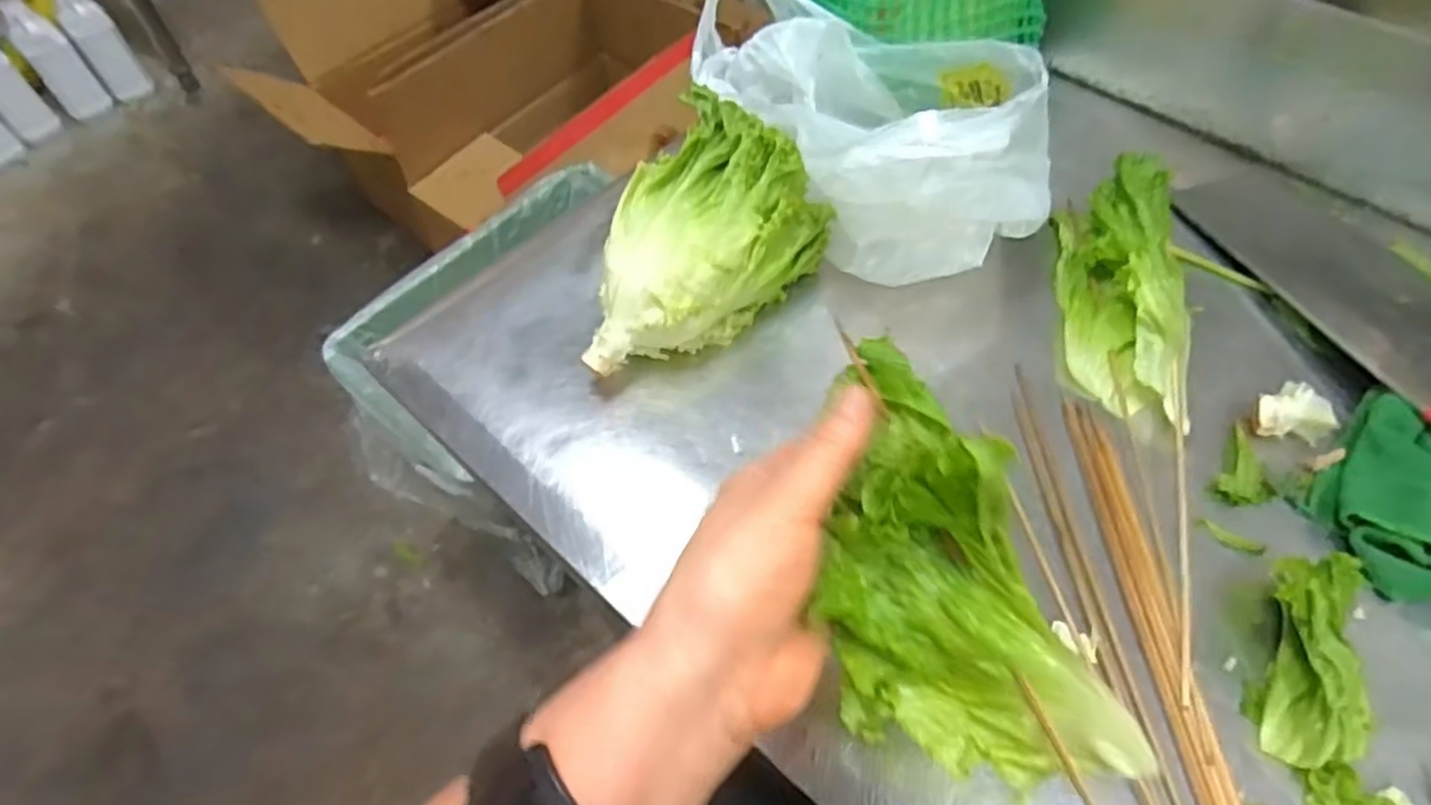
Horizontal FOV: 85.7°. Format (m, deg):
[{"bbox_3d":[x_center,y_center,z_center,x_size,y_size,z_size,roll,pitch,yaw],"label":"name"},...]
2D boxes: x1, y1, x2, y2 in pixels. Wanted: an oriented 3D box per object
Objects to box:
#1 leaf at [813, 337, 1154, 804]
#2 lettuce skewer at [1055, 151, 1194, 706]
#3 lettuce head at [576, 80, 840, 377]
[{"bbox_3d":[0.076,0.059,0.268,0.076,0.099,0.159,-26,63,-13],"label":"leaf"},{"bbox_3d":[0.260,-0.015,0.475,0.078,0.040,0.354,8,57,7],"label":"lettuce skewer"},{"bbox_3d":[-0.022,-0.104,0.500,0.184,0.092,0.104,-38,62,-23],"label":"lettuce head"}]

